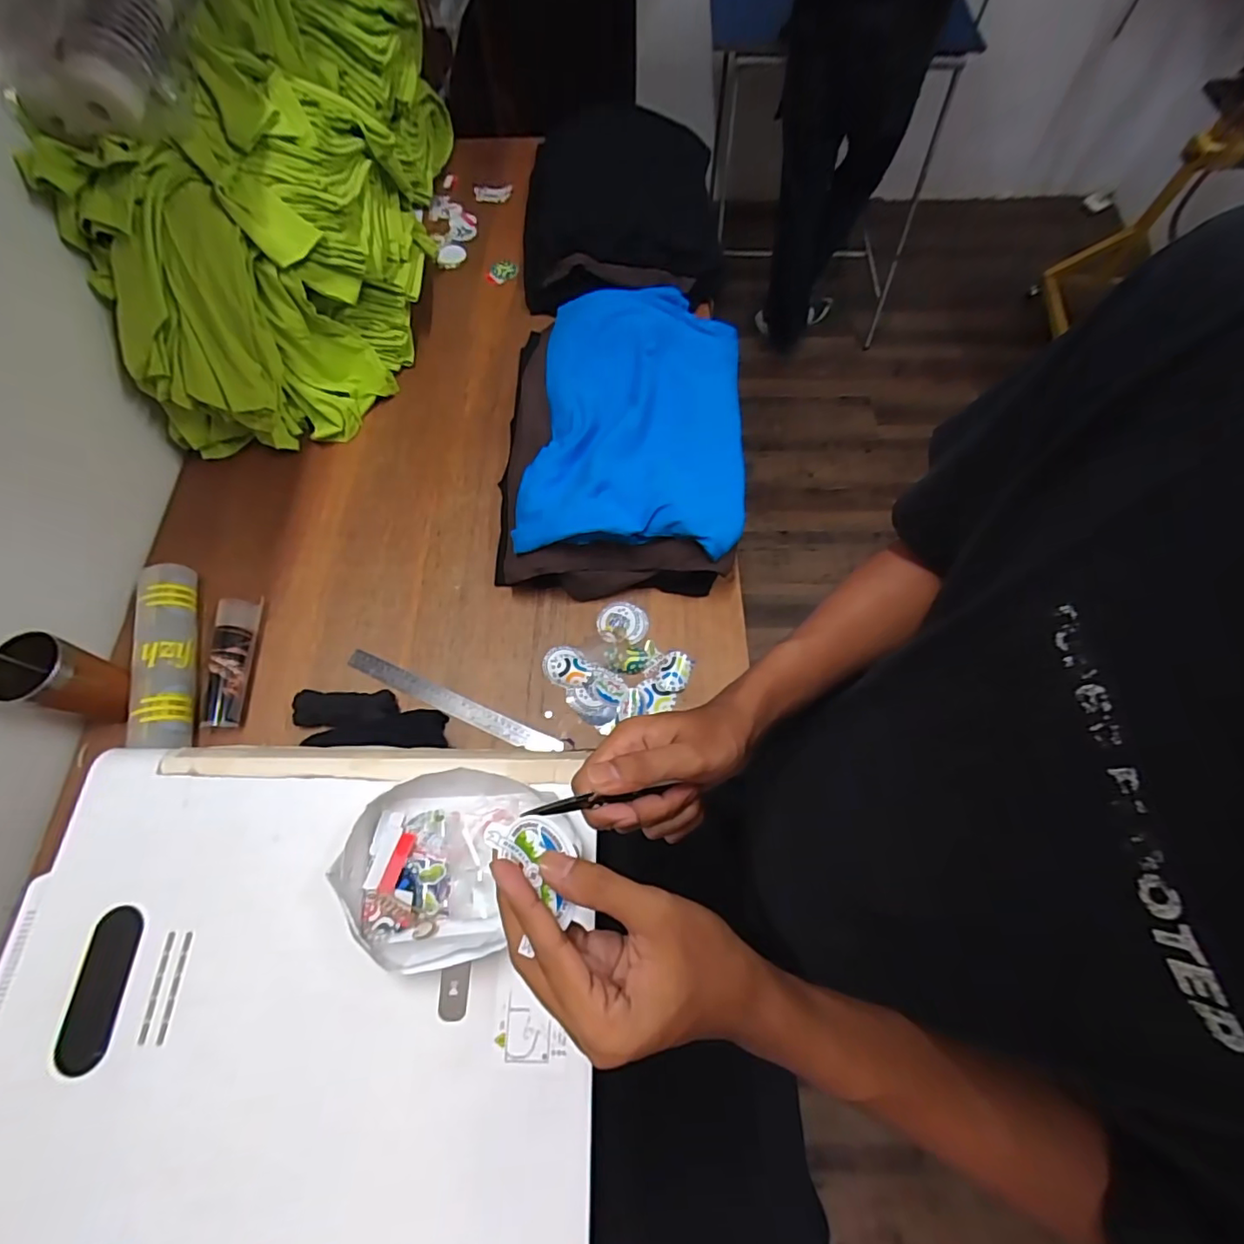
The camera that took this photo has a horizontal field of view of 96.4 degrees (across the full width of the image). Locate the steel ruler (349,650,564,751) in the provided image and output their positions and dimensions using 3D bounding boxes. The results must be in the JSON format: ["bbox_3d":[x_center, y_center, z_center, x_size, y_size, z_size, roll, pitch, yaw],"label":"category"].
[{"bbox_3d":[-0.231,0.111,0.750,0.318,0.005,0.028,22,68,8],"label":"steel ruler"}]

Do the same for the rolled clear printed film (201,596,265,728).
[{"bbox_3d":[-0.524,0.052,0.744,0.049,0.044,0.185,-3,66,-2],"label":"rolled clear printed film"}]

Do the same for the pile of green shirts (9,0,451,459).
[{"bbox_3d":[-0.537,-0.667,0.873,0.339,0.421,0.764,4,66,2],"label":"pile of green shirts"}]

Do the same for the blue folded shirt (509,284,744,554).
[{"bbox_3d":[0.028,-0.326,0.885,0.329,0.102,0.529,3,66,1],"label":"blue folded shirt"}]

